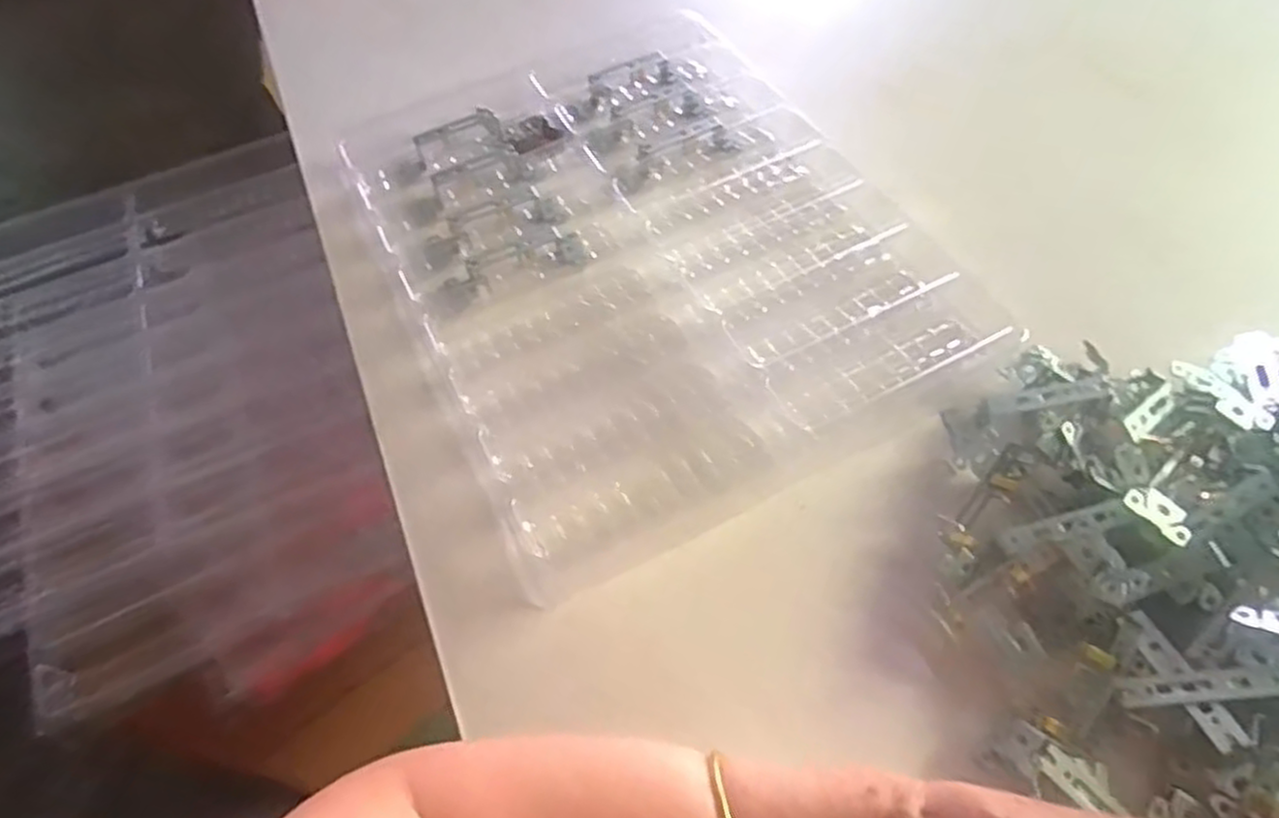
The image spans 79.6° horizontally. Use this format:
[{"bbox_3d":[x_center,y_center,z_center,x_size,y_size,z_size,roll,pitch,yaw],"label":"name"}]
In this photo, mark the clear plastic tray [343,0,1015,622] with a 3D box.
[{"bbox_3d":[-0.007,-0.140,0.575,0.350,0.023,0.462,-24,58,-11],"label":"clear plastic tray"}]

